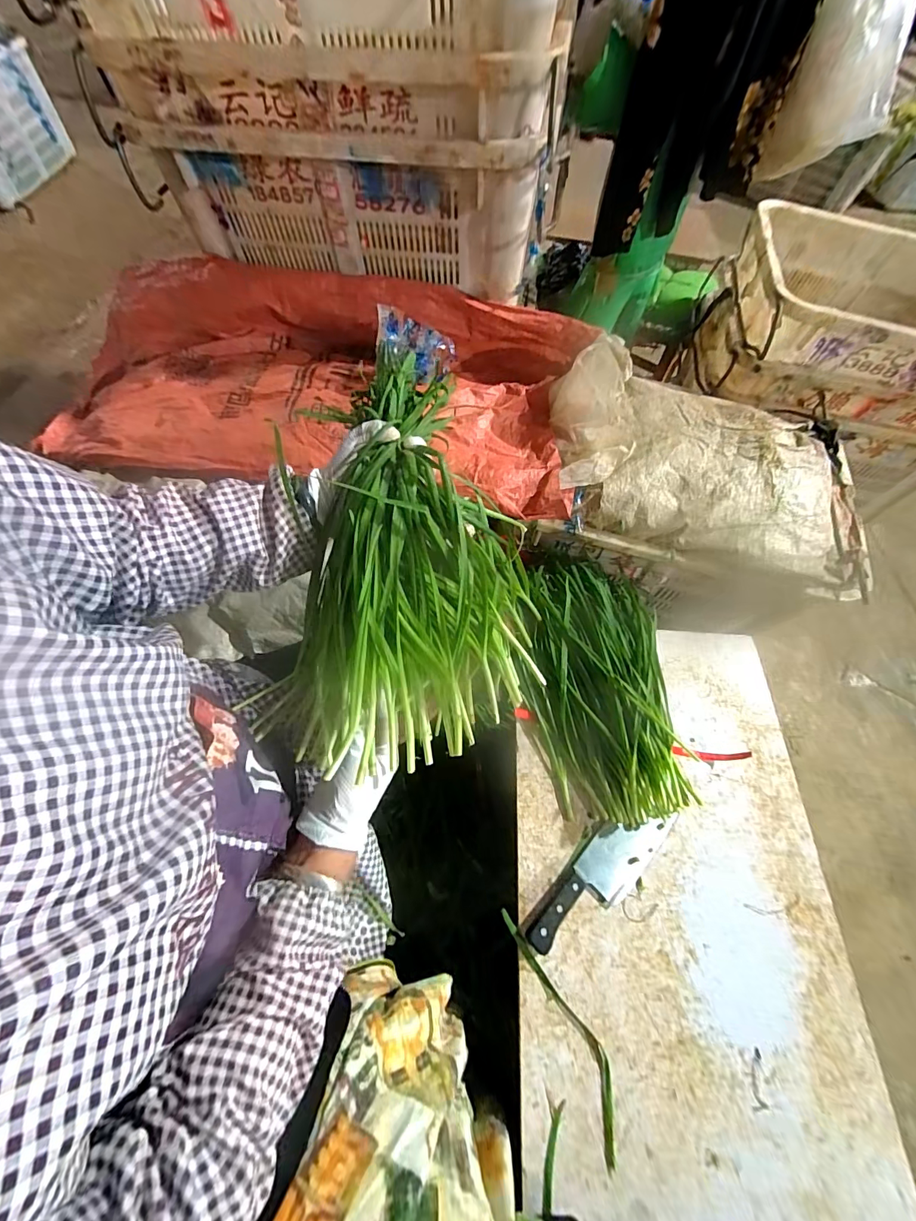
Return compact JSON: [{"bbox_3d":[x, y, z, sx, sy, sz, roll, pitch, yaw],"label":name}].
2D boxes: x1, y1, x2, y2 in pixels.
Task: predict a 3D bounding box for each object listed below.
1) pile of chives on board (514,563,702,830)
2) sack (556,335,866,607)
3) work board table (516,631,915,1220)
[{"bbox_3d":[0.218,0.079,0.663,0.238,0.095,0.450,0,63,-3],"label":"pile of chives on board"},{"bbox_3d":[0.466,-0.286,0.773,0.598,0.125,0.404,16,63,5],"label":"sack"},{"bbox_3d":[0.285,0.330,0.567,0.403,0.030,0.651,4,63,-1],"label":"work board table"}]

